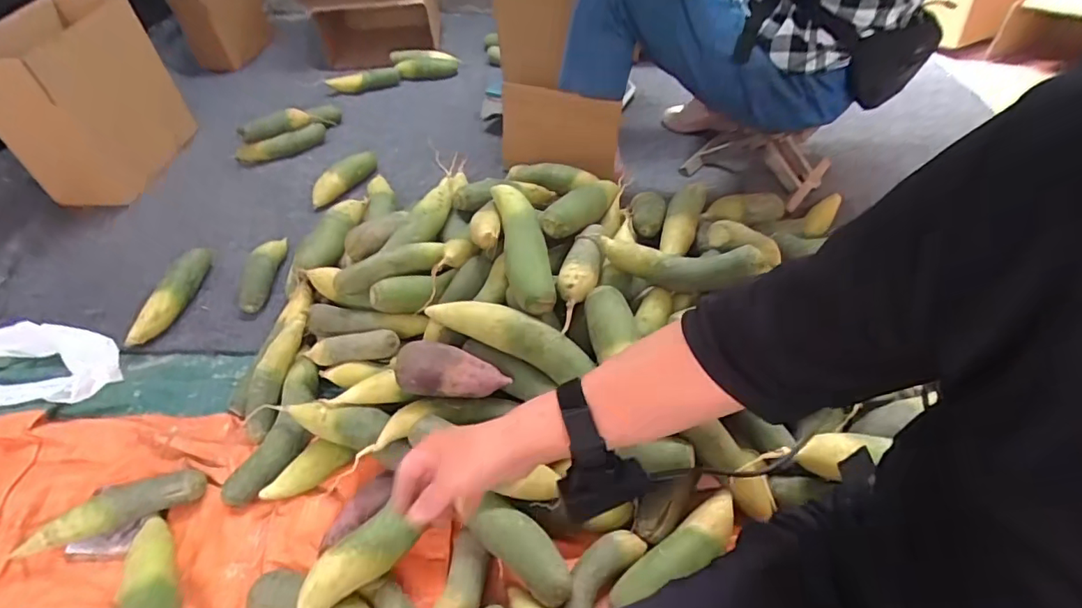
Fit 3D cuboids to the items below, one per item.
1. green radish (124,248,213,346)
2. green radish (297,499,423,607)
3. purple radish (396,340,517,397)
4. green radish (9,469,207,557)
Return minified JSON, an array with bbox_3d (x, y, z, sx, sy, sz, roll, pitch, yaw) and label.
[{"bbox_3d":[-0.696,-0.024,1.051,0.055,0.056,0.247,2,45,5],"label":"green radish"},{"bbox_3d":[-0.224,0.307,0.639,0.049,0.044,0.160,34,54,31],"label":"green radish"},{"bbox_3d":[-0.120,0.095,0.750,0.152,0.057,0.053,13,44,-13],"label":"purple radish"},{"bbox_3d":[-0.590,0.288,0.759,0.233,0.051,0.042,-20,48,-17],"label":"green radish"}]

